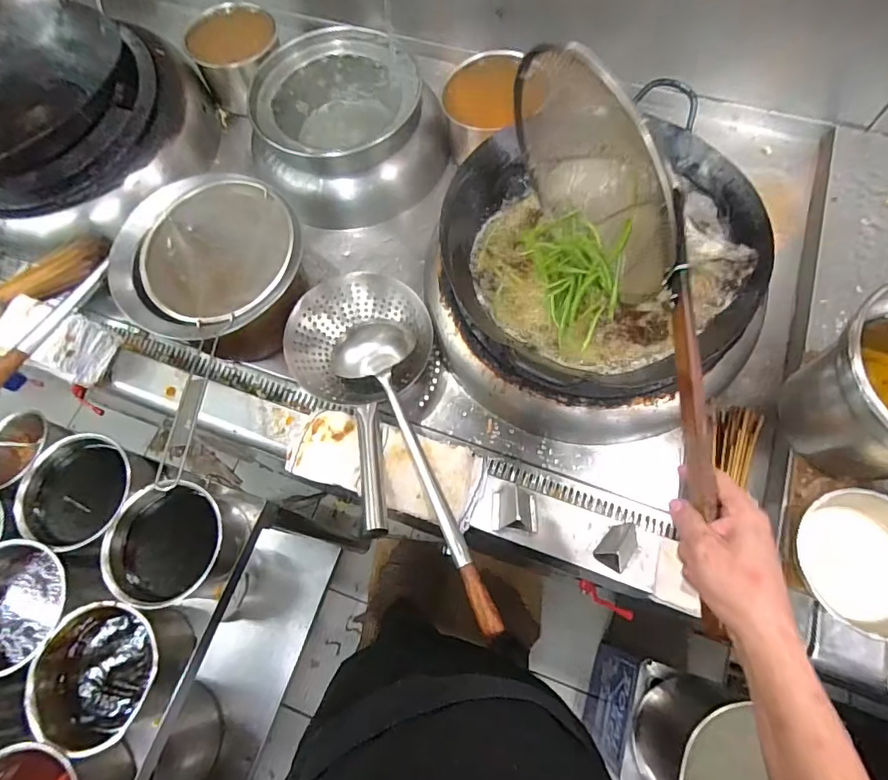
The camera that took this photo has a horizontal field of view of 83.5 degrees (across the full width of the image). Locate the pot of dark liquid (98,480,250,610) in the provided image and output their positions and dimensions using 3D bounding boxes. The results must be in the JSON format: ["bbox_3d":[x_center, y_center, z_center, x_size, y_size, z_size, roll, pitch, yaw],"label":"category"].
[{"bbox_3d":[-0.351,0.210,0.661,0.148,0.119,0.135,-1,68,2],"label":"pot of dark liquid"}]

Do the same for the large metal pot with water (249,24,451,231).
[{"bbox_3d":[-0.195,-0.512,0.978,0.347,0.205,0.311,-21,69,-6],"label":"large metal pot with water"}]

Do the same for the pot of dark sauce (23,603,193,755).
[{"bbox_3d":[-0.407,0.356,0.632,0.138,0.135,0.149,-1,68,2],"label":"pot of dark sauce"}]

